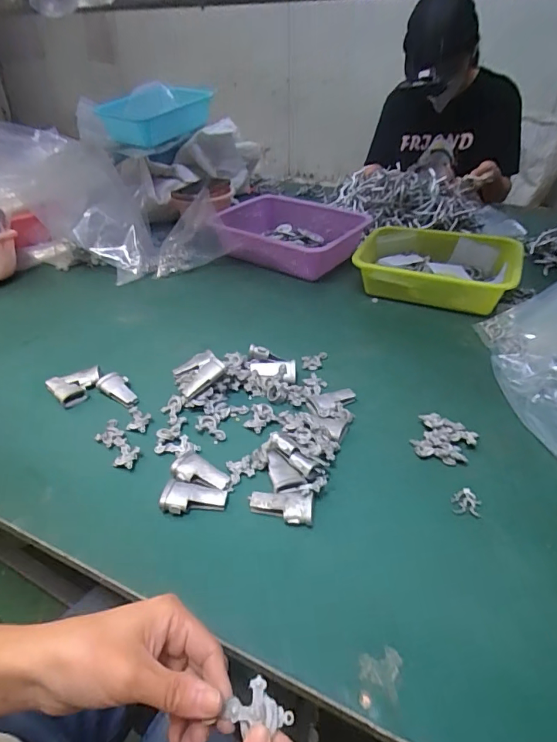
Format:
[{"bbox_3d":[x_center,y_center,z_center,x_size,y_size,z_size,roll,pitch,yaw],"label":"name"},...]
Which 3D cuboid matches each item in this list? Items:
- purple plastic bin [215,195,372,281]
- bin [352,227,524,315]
[{"bbox_3d":[0.024,-0.295,0.965,0.323,0.077,0.241,19,43,25],"label":"purple plastic bin"},{"bbox_3d":[0.275,-0.184,0.794,0.263,0.078,0.159,12,41,18],"label":"bin"}]

